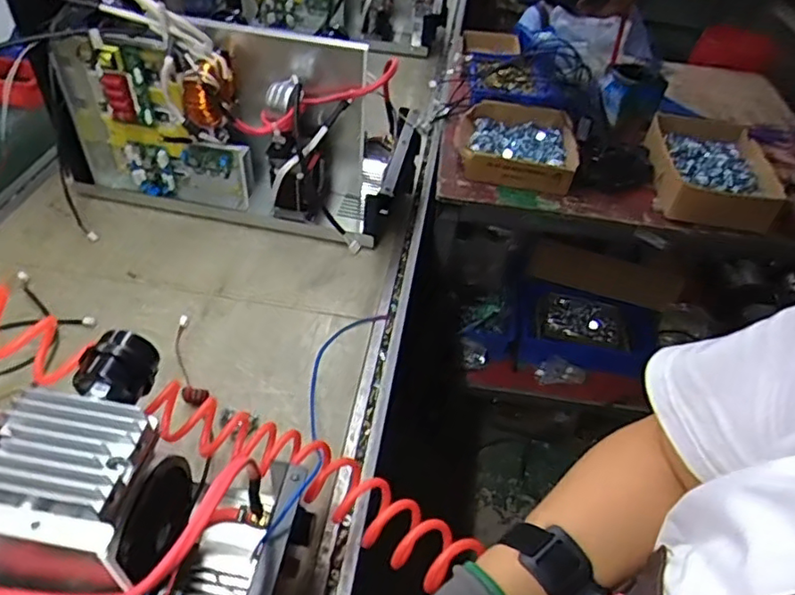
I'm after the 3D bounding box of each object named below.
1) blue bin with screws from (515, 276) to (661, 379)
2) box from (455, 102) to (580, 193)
[{"bbox_3d":[0.437,0.070,1.380,0.319,0.089,0.223,7,44,0],"label":"blue bin with screws"},{"bbox_3d":[0.214,-0.278,1.081,0.216,0.048,0.207,12,44,5],"label":"box"}]

